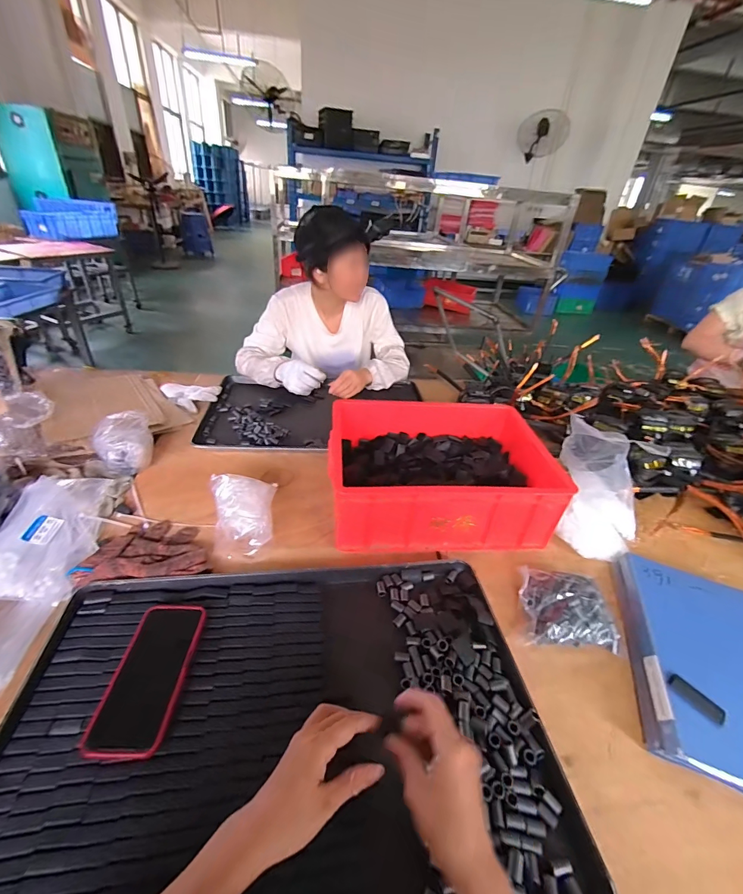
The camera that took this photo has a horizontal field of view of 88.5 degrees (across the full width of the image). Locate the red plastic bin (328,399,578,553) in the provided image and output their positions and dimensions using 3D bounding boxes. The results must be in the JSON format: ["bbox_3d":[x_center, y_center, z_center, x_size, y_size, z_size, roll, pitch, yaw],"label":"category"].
[{"bbox_3d":[0.122,0.039,0.759,0.386,0.142,0.303,2,35,-6],"label":"red plastic bin"}]

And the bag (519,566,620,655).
[{"bbox_3d":[0.295,0.245,0.586,0.129,0.052,0.114,5,34,-1],"label":"bag"}]

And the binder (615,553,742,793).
[{"bbox_3d":[0.501,0.310,0.531,0.254,0.042,0.308,15,35,13],"label":"binder"}]

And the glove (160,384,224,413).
[{"bbox_3d":[-0.509,-0.157,1.052,0.197,0.023,0.109,23,38,24],"label":"glove"}]

